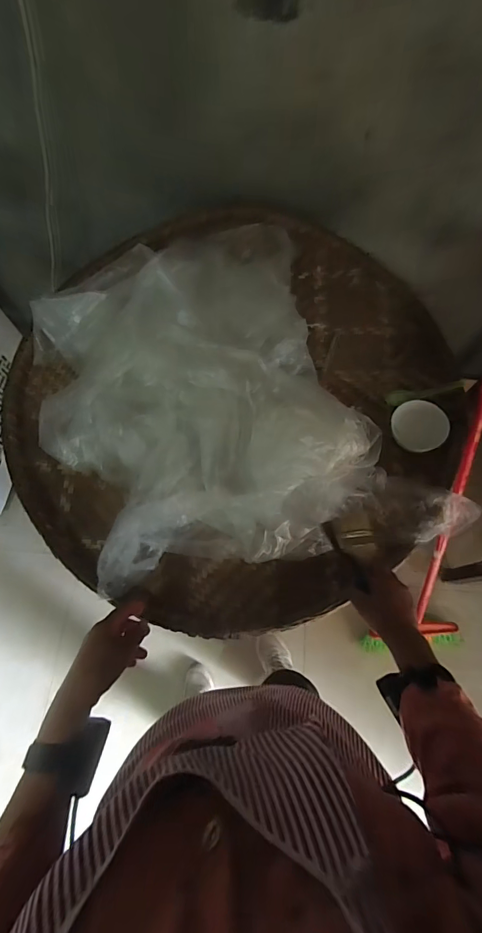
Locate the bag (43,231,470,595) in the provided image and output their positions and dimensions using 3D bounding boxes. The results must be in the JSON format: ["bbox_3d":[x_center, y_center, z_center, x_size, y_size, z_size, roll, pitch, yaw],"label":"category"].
[{"bbox_3d":[-0.054,-0.136,0.780,0.694,0.147,0.793,-20,71,-8],"label":"bag"}]

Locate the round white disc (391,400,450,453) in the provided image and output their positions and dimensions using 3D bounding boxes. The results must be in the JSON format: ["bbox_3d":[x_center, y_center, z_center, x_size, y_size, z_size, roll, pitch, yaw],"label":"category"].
[{"bbox_3d":[0.385,-0.090,0.808,0.110,0.017,0.114,0,83,16],"label":"round white disc"}]

